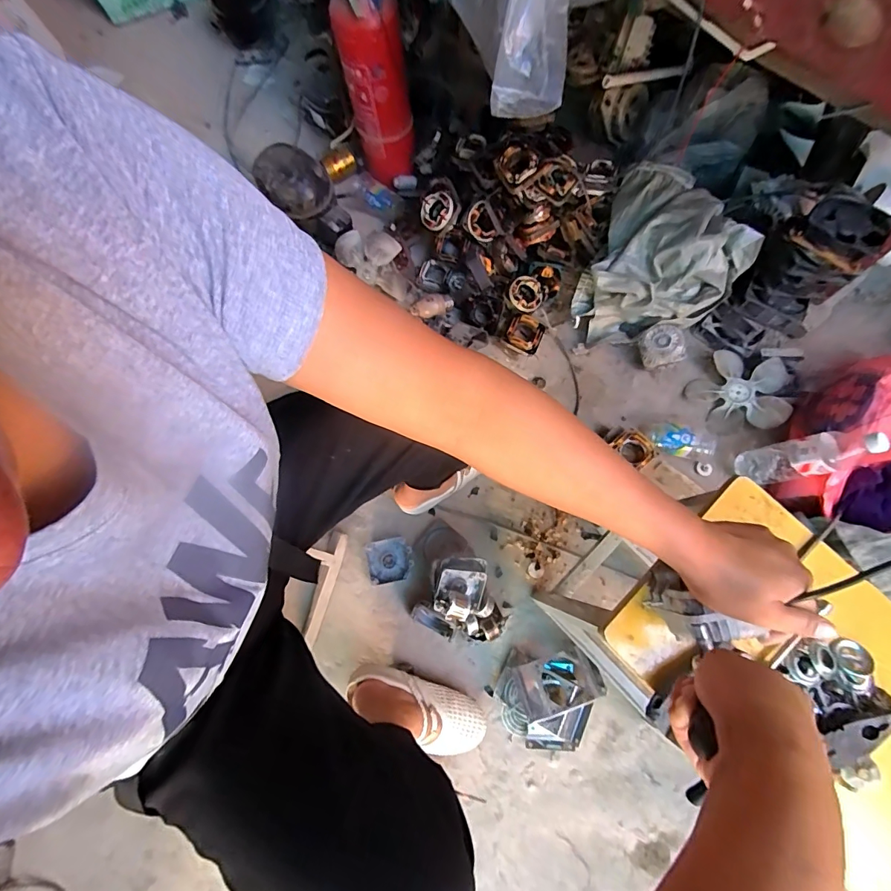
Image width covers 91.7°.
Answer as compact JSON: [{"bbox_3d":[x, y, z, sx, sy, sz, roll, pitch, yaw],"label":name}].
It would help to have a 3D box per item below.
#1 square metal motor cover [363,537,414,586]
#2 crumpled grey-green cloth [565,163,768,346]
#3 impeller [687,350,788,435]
[{"bbox_3d":[-0.114,0.234,0.876,0.093,0.022,0.084,-12,73,-2],"label":"square metal motor cover"},{"bbox_3d":[0.454,-0.368,0.903,0.293,0.229,0.282,24,75,9],"label":"crumpled grey-green cloth"},{"bbox_3d":[0.624,-0.110,0.931,0.182,0.032,0.177,-4,78,20],"label":"impeller"}]

